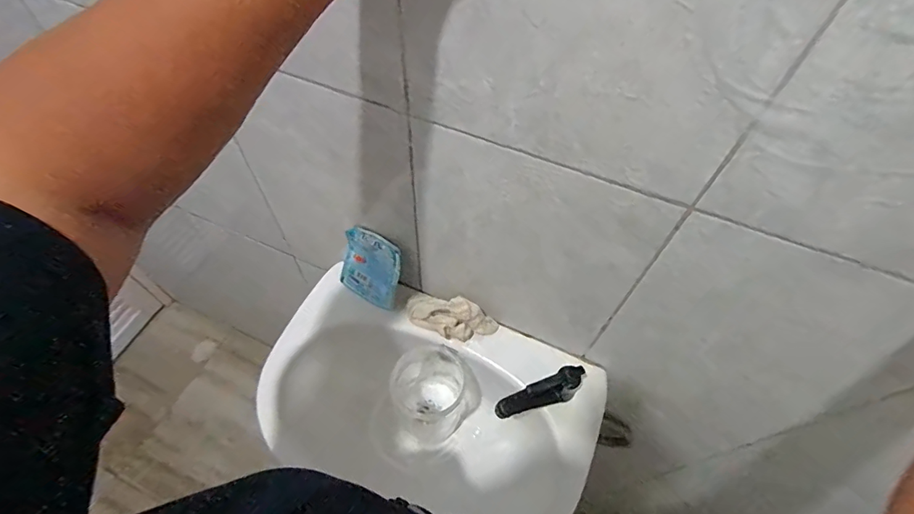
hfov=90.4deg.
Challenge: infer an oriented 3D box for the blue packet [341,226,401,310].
[{"bbox_3d":[-0.121,0.015,0.639,0.091,0.115,0.014,30,36,15],"label":"blue packet"}]

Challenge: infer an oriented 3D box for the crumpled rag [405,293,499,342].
[{"bbox_3d":[-0.009,0.082,0.621,0.131,0.055,0.051,14,58,7],"label":"crumpled rag"}]

